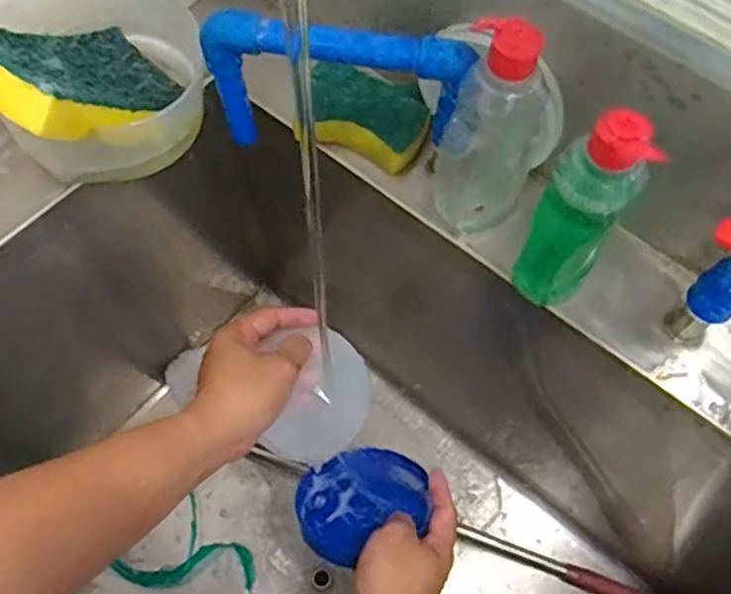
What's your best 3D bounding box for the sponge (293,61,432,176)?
[{"bbox_3d":[0.001,-0.140,0.502,0.098,0.024,0.069,20,65,8],"label":"sponge"}]

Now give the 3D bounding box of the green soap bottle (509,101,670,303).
[{"bbox_3d":[0.125,-0.046,0.393,0.050,0.154,0.045,28,67,12],"label":"green soap bottle"}]

